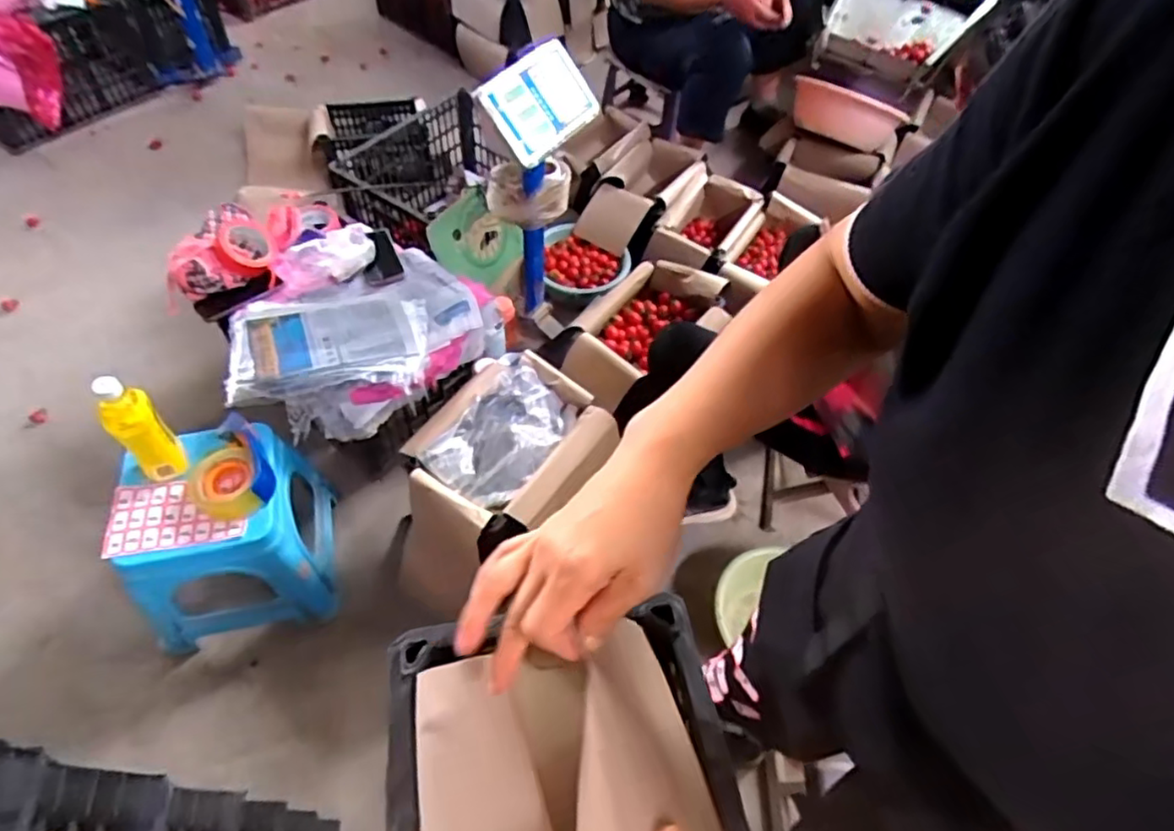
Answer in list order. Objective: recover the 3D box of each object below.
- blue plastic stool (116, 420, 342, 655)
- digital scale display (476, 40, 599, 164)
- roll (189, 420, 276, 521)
[{"bbox_3d":[-0.621,0.207,1.111,0.298,0.260,0.273,-12,56,-14],"label":"blue plastic stool"},{"bbox_3d":[-0.080,-0.557,1.137,0.034,0.150,0.280,-9,33,43],"label":"digital scale display"},{"bbox_3d":[-0.563,0.098,1.023,0.117,0.050,0.127,3,54,-4],"label":"roll"}]

